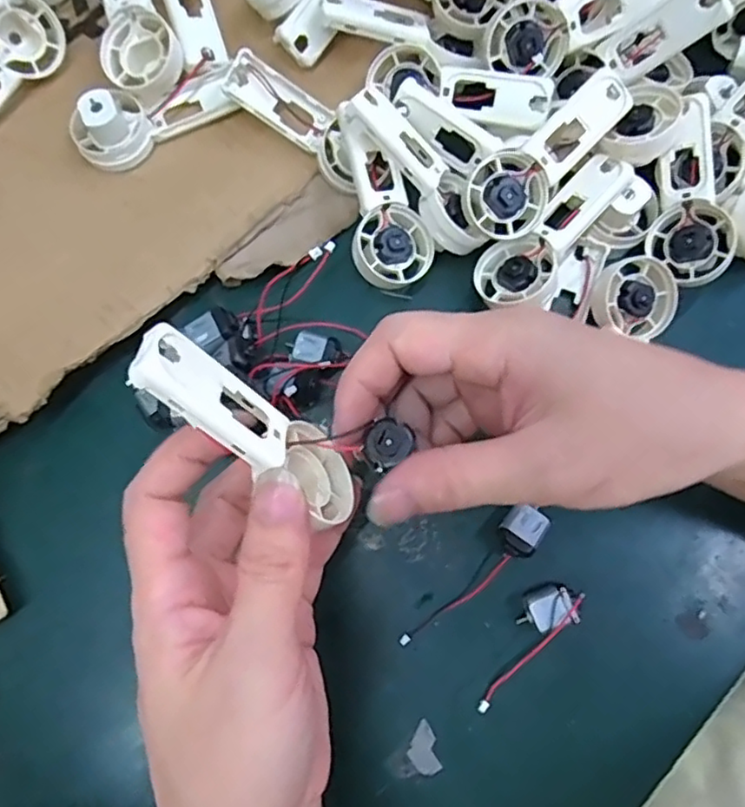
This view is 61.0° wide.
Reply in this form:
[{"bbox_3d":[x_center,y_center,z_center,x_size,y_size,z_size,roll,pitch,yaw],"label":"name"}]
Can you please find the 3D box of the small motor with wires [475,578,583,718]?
[{"bbox_3d":[0.069,0.111,0.296,0.020,0.017,0.068,43,83,9],"label":"small motor with wires"}]

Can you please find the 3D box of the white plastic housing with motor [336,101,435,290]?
[{"bbox_3d":[0.002,-0.101,0.315,0.041,0.016,0.087,-20,100,-3],"label":"white plastic housing with motor"}]

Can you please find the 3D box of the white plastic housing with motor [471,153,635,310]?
[{"bbox_3d":[0.090,-0.084,0.315,0.091,0.022,0.037,-44,81,-7],"label":"white plastic housing with motor"}]

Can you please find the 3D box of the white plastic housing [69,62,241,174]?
[{"bbox_3d":[-0.112,-0.152,0.326,0.086,0.027,0.033,-29,80,-4],"label":"white plastic housing"}]

